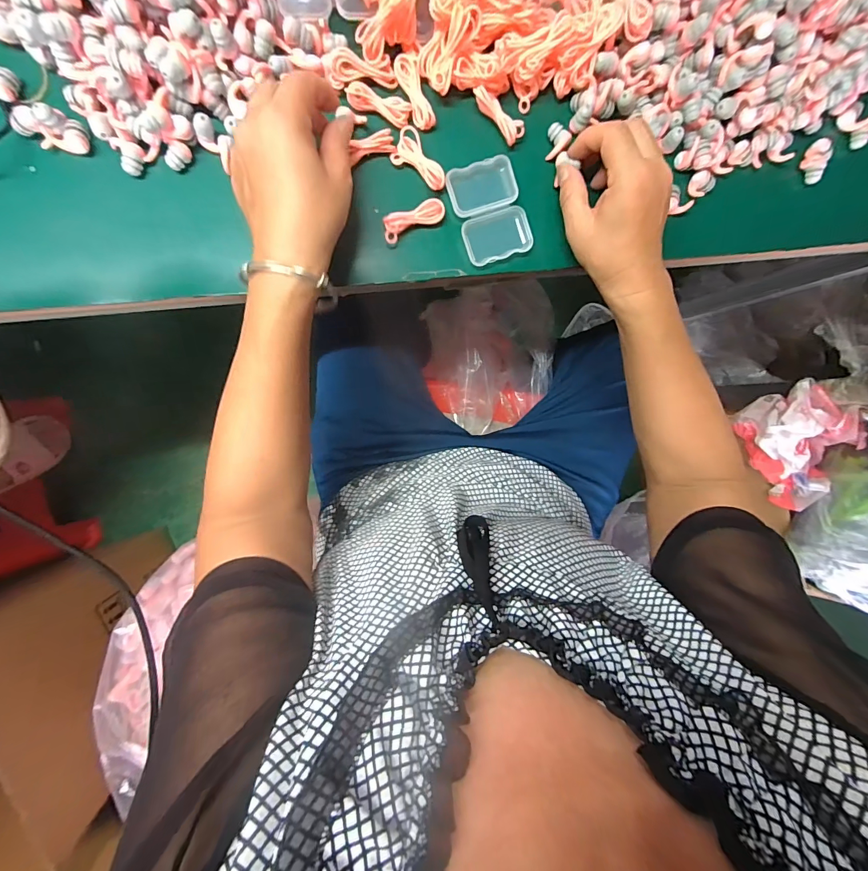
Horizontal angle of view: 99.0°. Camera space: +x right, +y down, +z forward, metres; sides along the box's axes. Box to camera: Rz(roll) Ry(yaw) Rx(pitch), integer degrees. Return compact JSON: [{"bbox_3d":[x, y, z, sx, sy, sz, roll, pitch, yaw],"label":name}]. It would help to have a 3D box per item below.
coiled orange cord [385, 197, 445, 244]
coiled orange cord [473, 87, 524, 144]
[{"bbox_3d":[-0.017,-0.172,0.295,0.052,0.008,0.019,-28,98,-4],"label":"coiled orange cord"},{"bbox_3d":[0.053,-0.256,0.293,0.018,0.010,0.047,-40,98,-2],"label":"coiled orange cord"}]

